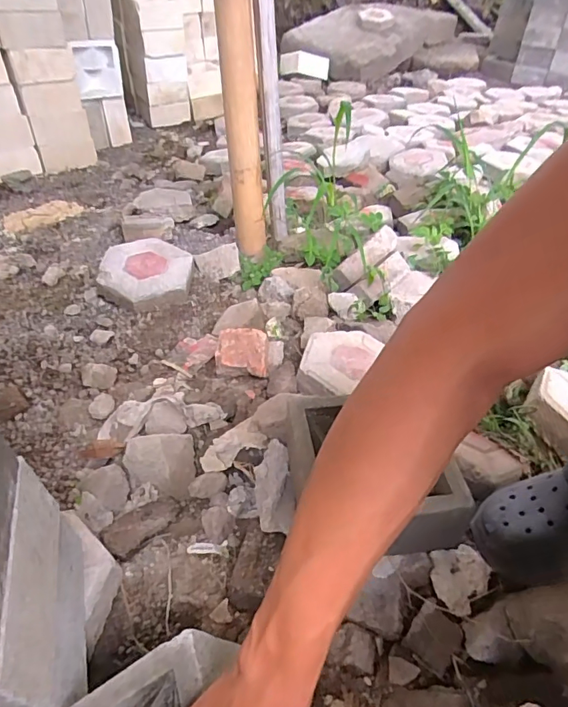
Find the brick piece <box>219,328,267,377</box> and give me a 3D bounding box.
[{"bbox_3d":[-0.077,0.000,0.884,0.090,0.053,0.085,-1,41,-1],"label":"brick piece"}]

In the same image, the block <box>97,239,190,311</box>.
[{"bbox_3d":[-0.310,-0.180,1.084,0.208,0.073,0.191,-14,42,-15],"label":"block"}]

